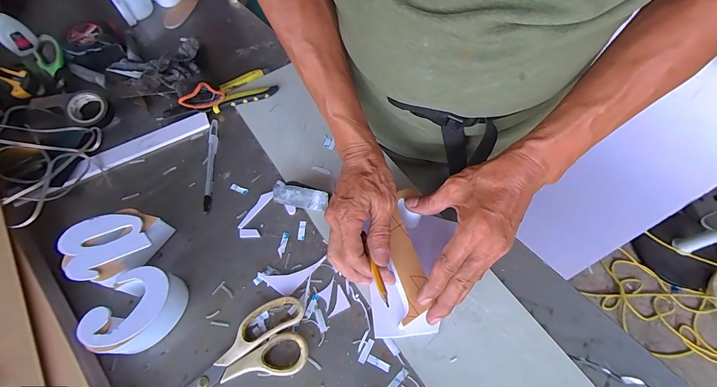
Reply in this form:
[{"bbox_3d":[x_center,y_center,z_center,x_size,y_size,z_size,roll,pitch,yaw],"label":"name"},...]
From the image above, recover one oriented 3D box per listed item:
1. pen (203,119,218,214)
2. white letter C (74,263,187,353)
[{"bbox_3d":[-0.209,-0.042,0.458,0.012,0.008,0.149,-7,63,-3],"label":"pen"},{"bbox_3d":[-0.235,0.126,0.349,0.063,0.047,0.090,29,66,15],"label":"white letter C"}]

